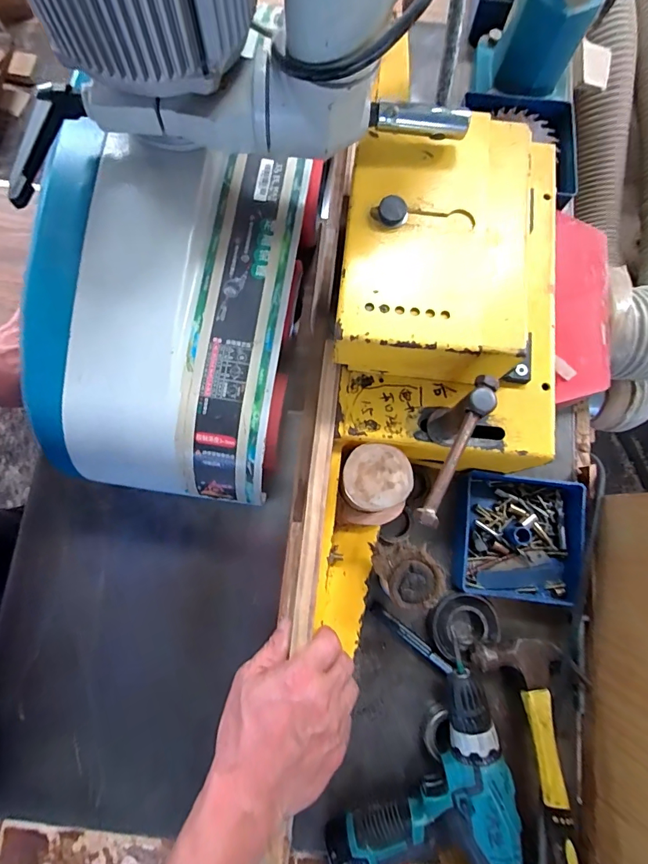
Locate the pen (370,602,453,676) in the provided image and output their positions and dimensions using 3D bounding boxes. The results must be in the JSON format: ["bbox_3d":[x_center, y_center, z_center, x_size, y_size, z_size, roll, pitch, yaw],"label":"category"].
[{"bbox_3d":[0.098,0.233,0.487,0.108,0.015,0.013,39,81,6],"label":"pen"}]

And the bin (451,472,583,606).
[{"bbox_3d":[0.229,0.123,0.505,0.145,0.034,0.139,9,79,1],"label":"bin"}]

